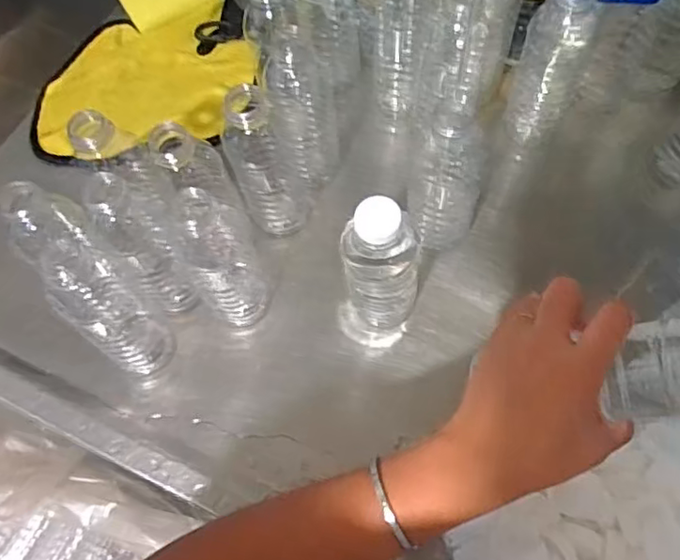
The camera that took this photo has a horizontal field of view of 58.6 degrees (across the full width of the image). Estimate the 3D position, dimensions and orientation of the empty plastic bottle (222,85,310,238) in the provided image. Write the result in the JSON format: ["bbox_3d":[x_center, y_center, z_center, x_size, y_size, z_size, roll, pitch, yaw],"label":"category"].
[{"bbox_3d":[-0.064,-0.102,0.515,0.057,0.165,0.058,-13,66,-3],"label":"empty plastic bottle"}]

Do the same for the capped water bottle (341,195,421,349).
[{"bbox_3d":[0.032,-0.006,0.473,0.059,0.177,0.063,-1,66,2],"label":"capped water bottle"}]

